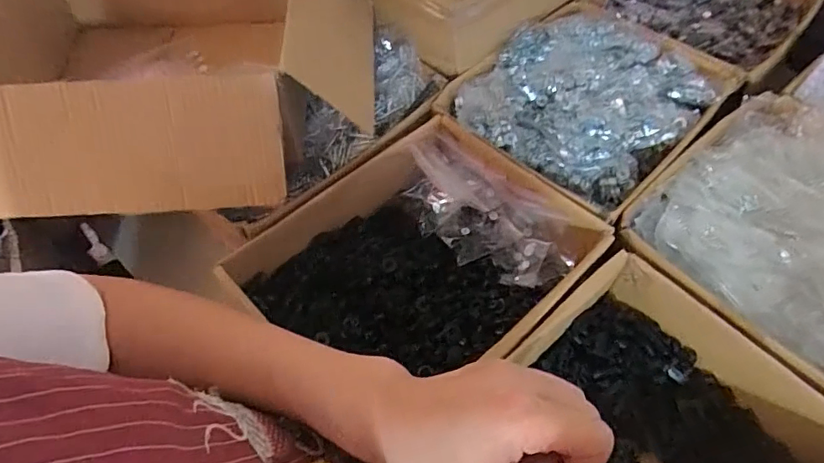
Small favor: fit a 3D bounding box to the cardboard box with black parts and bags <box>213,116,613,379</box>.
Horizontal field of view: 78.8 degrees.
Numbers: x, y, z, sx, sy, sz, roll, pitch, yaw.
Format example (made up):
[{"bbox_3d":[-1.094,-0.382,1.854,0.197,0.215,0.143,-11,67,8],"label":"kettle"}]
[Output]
[{"bbox_3d":[0.010,0.042,0.532,0.254,0.101,0.289,38,63,25],"label":"cardboard box with black parts and bags"}]

